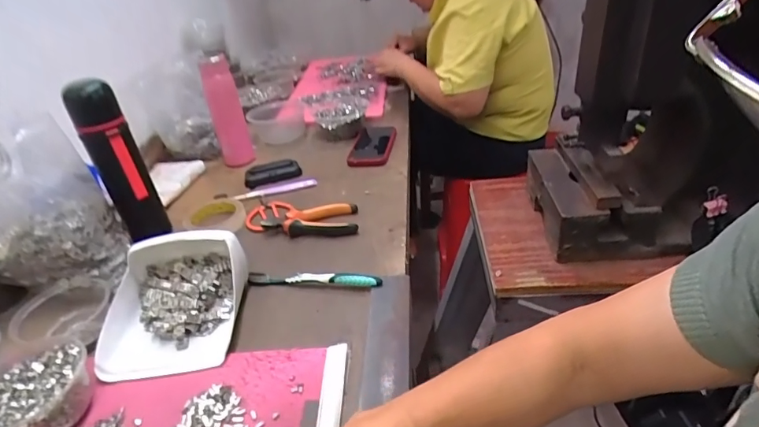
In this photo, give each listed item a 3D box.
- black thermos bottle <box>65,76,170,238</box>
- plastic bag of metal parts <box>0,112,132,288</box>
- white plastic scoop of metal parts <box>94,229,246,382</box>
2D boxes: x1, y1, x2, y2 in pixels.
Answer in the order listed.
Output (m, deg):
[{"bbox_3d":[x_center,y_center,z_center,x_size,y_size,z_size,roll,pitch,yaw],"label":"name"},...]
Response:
[{"bbox_3d":[-0.388,-0.069,0.683,0.066,0.246,0.055,-22,38,-24],"label":"black thermos bottle"},{"bbox_3d":[-0.441,0.004,0.585,0.107,0.178,0.182,25,44,36],"label":"plastic bag of metal parts"},{"bbox_3d":[-0.249,0.096,0.550,0.161,0.074,0.173,-6,34,-3],"label":"white plastic scoop of metal parts"}]

